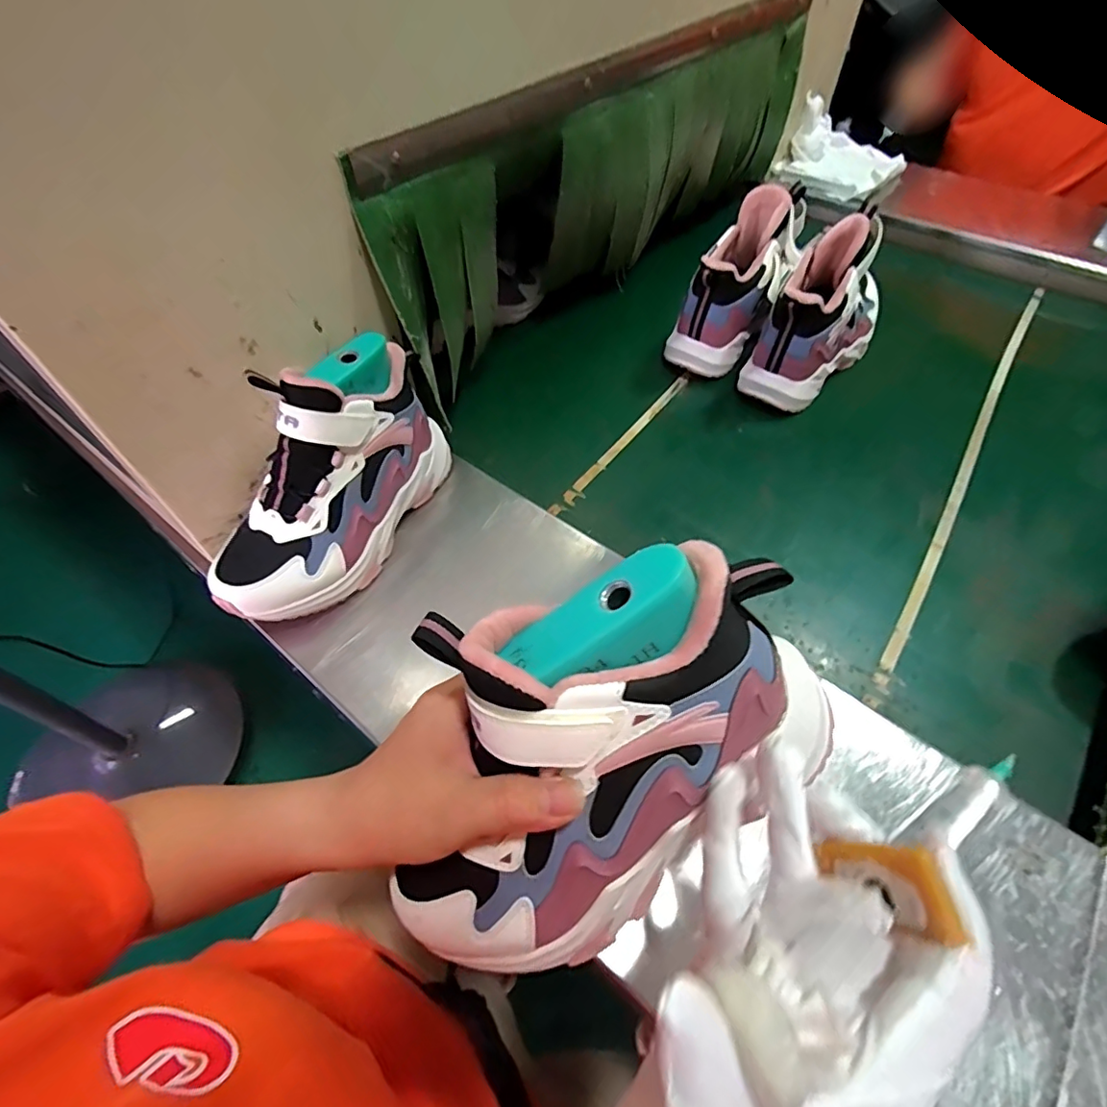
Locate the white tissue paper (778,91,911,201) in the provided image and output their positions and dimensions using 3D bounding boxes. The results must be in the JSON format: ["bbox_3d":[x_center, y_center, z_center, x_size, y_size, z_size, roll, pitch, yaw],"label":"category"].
[{"bbox_3d":[0.479,-0.659,0.901,0.171,0.093,0.166,37,62,26],"label":"white tissue paper"}]

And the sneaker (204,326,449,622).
[{"bbox_3d":[-0.176,-0.060,0.436,0.084,0.147,0.227,18,55,15],"label":"sneaker"}]

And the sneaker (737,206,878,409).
[{"bbox_3d":[0.313,-0.281,0.614,0.085,0.152,0.233,33,60,24],"label":"sneaker"}]

